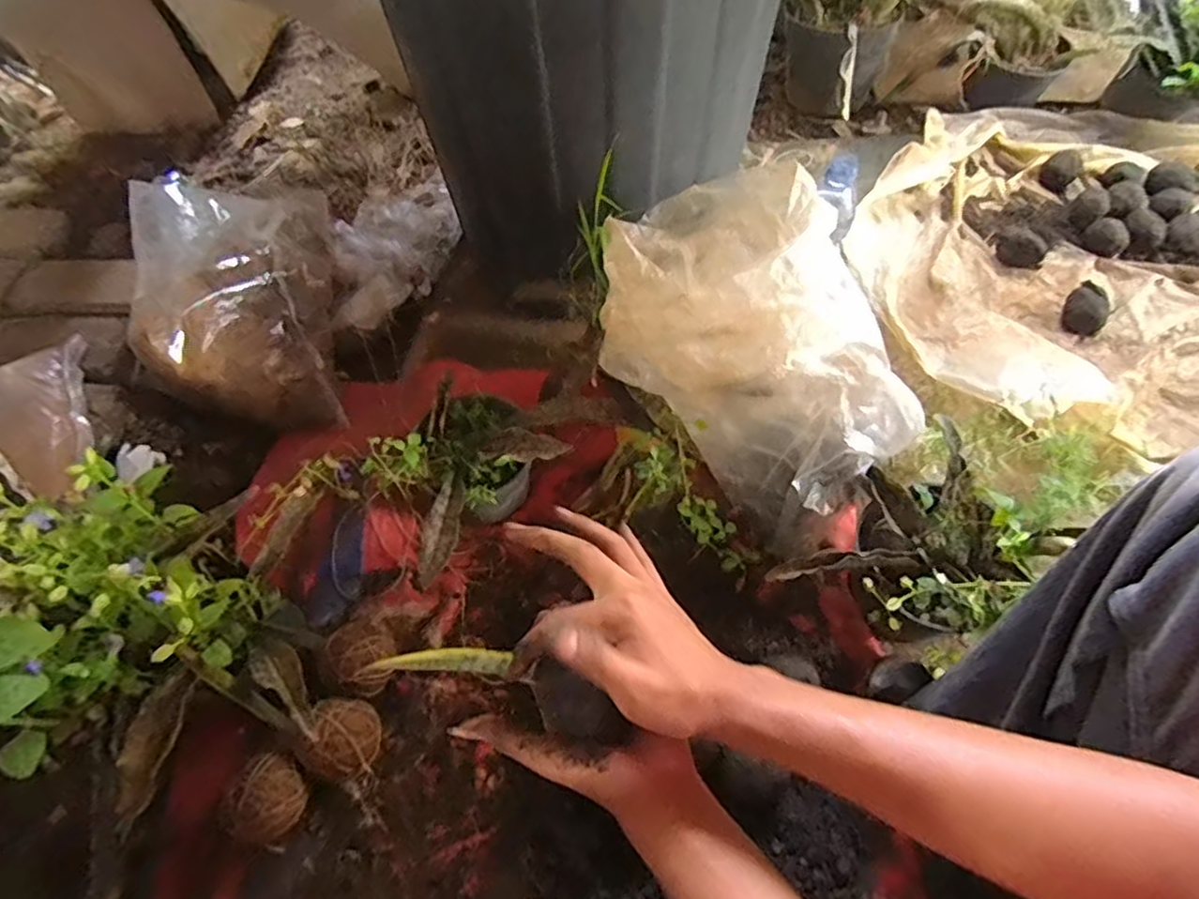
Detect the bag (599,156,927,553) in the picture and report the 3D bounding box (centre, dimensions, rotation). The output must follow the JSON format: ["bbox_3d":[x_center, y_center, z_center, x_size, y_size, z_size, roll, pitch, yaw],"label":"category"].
[{"bbox_3d":[0.126,-0.100,0.646,0.206,0.236,0.326,-32,63,-14],"label":"bag"}]

